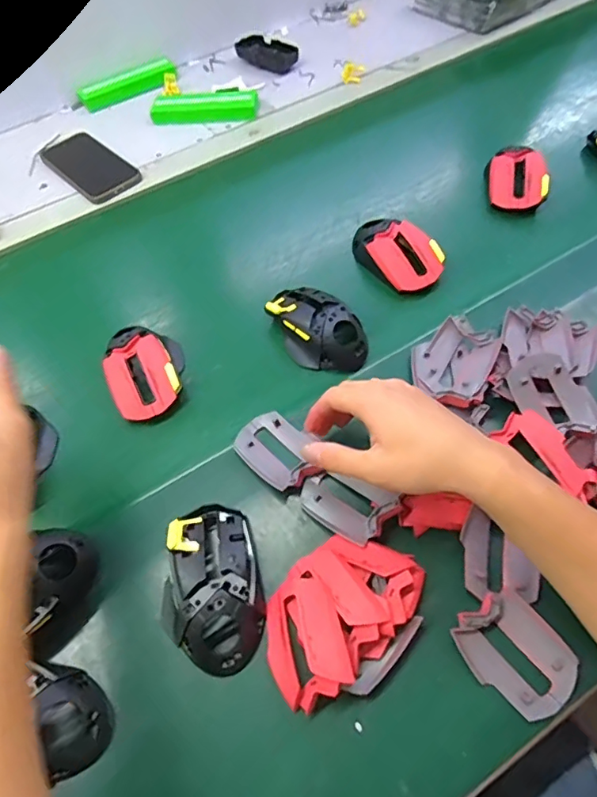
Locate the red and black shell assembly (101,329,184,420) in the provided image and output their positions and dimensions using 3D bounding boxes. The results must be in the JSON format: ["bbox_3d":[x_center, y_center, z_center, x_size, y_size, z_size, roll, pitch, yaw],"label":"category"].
[{"bbox_3d":[-0.148,-0.026,0.506,0.076,0.040,0.100,-22,58,-8],"label":"red and black shell assembly"}]

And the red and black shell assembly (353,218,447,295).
[{"bbox_3d":[0.103,-0.157,0.568,0.067,0.039,0.110,-41,62,-19],"label":"red and black shell assembly"}]

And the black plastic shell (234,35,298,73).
[{"bbox_3d":[-0.054,-0.565,0.850,0.055,0.027,0.120,-41,62,-19],"label":"black plastic shell"}]

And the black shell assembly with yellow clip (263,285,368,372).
[{"bbox_3d":[0.017,-0.072,0.523,0.068,0.037,0.117,-34,60,-15],"label":"black shell assembly with yellow clip"}]

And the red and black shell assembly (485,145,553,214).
[{"bbox_3d":[0.260,-0.259,0.620,0.069,0.044,0.086,12,60,13],"label":"red and black shell assembly"}]

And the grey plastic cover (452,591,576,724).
[{"bbox_3d":[0.153,0.178,0.363,0.061,0.013,0.077,-34,60,-15],"label":"grey plastic cover"}]

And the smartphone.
[{"bbox_3d":[-0.289,-0.321,0.713,0.079,0.012,0.163,-41,62,-19],"label":"smartphone"}]

